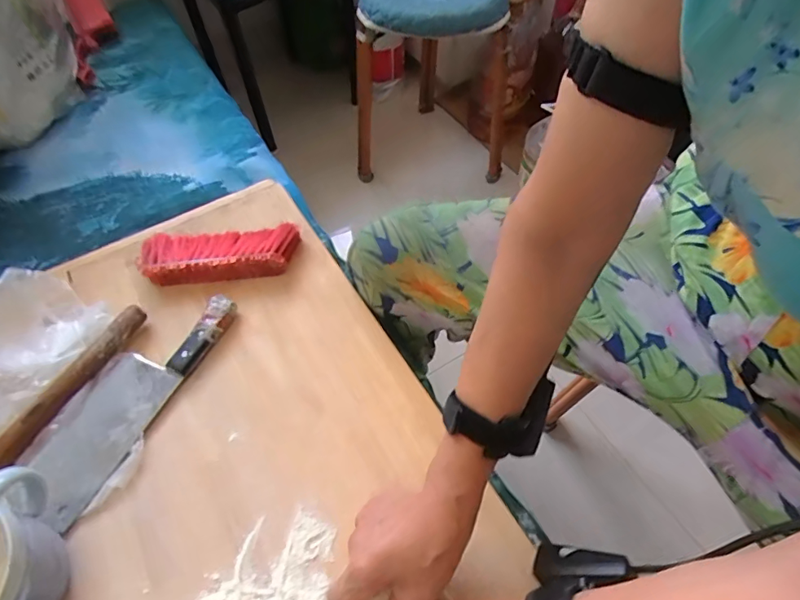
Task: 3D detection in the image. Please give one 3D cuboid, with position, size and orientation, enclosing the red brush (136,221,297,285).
[{"bbox_3d":[-0.226,-0.059,0.589,0.189,0.040,0.065,-8,57,-2],"label":"red brush"}]

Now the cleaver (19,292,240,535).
[{"bbox_3d":[-0.288,0.096,0.497,0.083,0.021,0.261,21,60,16],"label":"cleaver"}]

